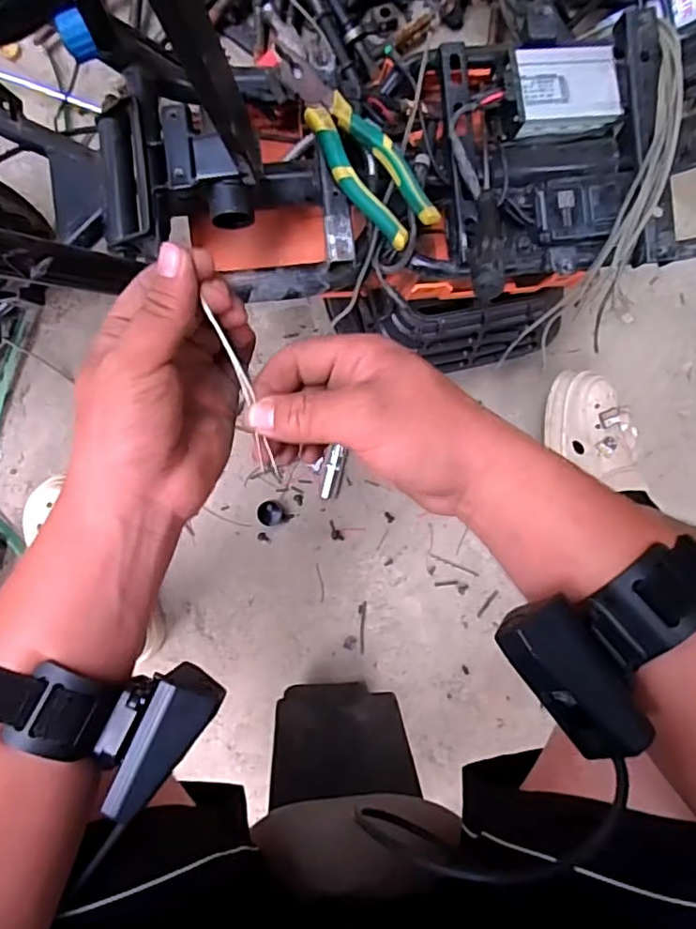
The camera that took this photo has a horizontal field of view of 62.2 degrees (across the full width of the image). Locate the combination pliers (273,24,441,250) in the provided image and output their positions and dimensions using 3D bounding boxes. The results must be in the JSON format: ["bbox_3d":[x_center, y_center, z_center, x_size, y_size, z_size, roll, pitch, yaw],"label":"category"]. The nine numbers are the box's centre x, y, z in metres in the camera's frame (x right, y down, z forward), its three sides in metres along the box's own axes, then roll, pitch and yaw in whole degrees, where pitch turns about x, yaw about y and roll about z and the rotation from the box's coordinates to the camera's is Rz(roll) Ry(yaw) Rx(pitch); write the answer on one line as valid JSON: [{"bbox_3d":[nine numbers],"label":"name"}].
[{"bbox_3d":[-0.002,-0.286,0.505,0.055,0.021,0.206,-38,93,-1],"label":"combination pliers"}]

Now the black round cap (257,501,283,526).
[{"bbox_3d":[-0.110,0.069,0.814,0.035,0.032,0.031,2,91,-2],"label":"black round cap"}]

